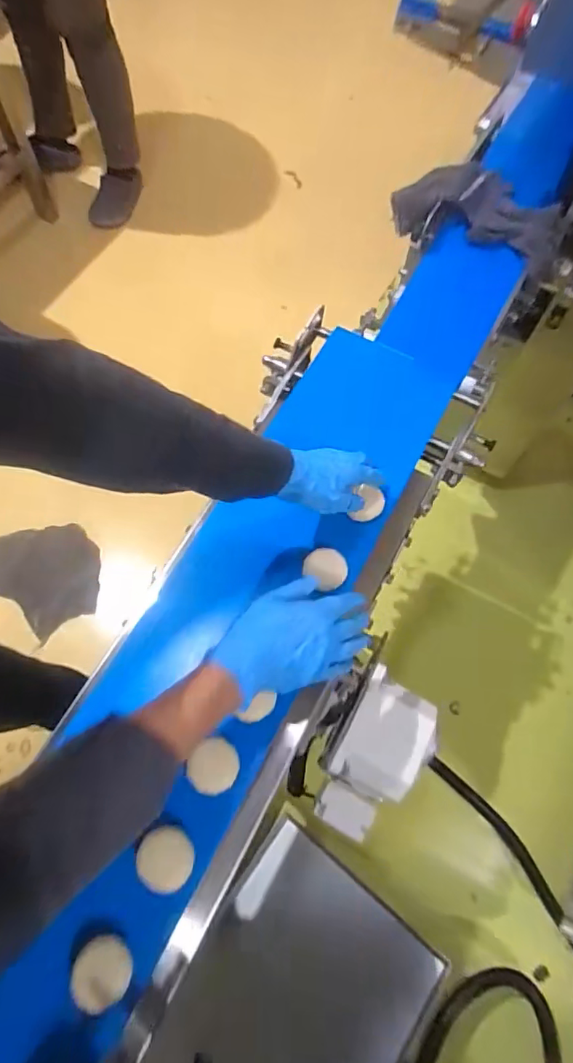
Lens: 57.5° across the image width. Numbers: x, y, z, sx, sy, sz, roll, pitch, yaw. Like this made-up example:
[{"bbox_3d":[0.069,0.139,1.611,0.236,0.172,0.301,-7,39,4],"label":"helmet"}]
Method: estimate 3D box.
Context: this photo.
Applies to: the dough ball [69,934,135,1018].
[{"bbox_3d":[-0.162,0.390,0.459,0.046,0.025,0.052,2,67,-2],"label":"dough ball"}]

